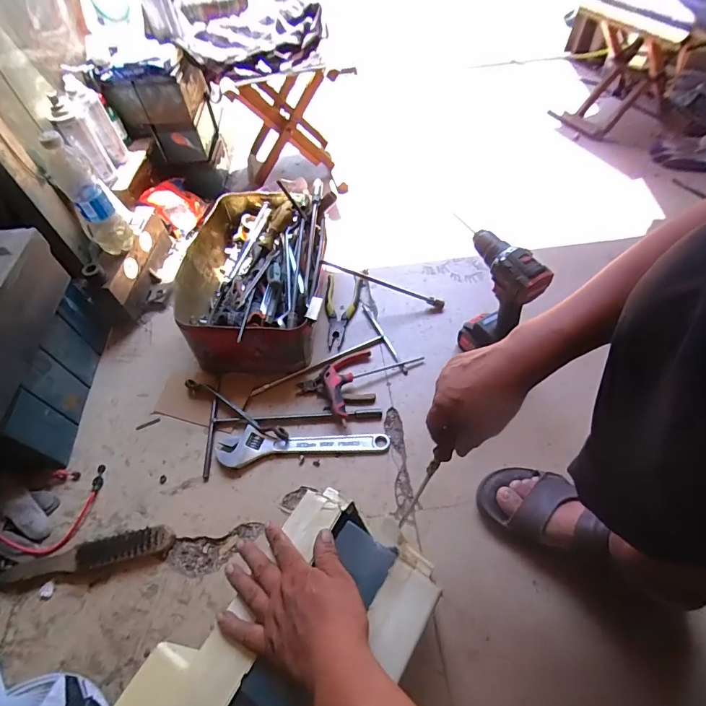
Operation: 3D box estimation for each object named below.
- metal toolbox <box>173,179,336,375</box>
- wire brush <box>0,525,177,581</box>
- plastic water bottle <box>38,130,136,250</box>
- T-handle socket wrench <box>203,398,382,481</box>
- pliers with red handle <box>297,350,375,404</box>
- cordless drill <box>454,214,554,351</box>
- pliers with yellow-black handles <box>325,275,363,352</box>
[{"bbox_3d":[-0.189,-0.166,0.819,0.272,0.150,0.389,2,57,5],"label":"metal toolbox"},{"bbox_3d":[-0.399,0.304,0.607,0.253,0.032,0.041,-12,57,-5],"label":"wire brush"},{"bbox_3d":[-0.482,-0.283,0.733,0.068,0.217,0.066,-37,64,-20],"label":"plastic water bottle"},{"bbox_3d":[-0.107,0.148,0.691,0.302,0.015,0.135,2,56,4],"label":"T-handle socket wrench"},{"bbox_3d":[-0.032,0.044,0.753,0.137,0.020,0.110,-5,56,0],"label":"pliers with red handle"},{"bbox_3d":[0.233,-0.085,0.699,0.062,0.240,0.152,-30,60,-16],"label":"cordless drill"},{"bbox_3d":[-0.026,-0.090,0.849,0.075,0.024,0.183,3,57,5],"label":"pliers with yellow-black handles"}]

